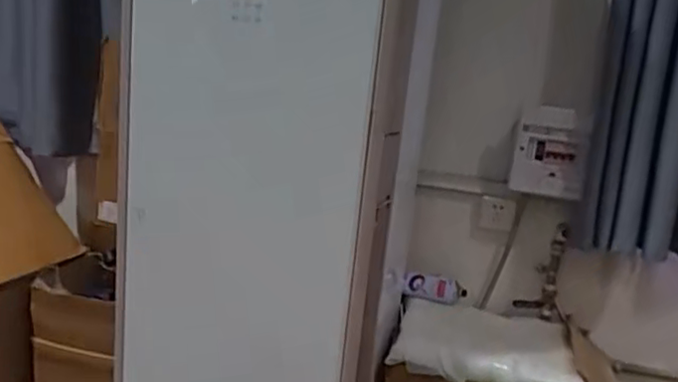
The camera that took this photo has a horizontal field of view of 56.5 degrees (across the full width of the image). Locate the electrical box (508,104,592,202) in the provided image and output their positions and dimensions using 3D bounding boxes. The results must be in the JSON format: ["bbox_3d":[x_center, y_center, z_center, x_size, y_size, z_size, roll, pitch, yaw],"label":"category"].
[{"bbox_3d":[0.490,-0.089,1.467,0.158,0.197,0.083,9,13,14],"label":"electrical box"}]

